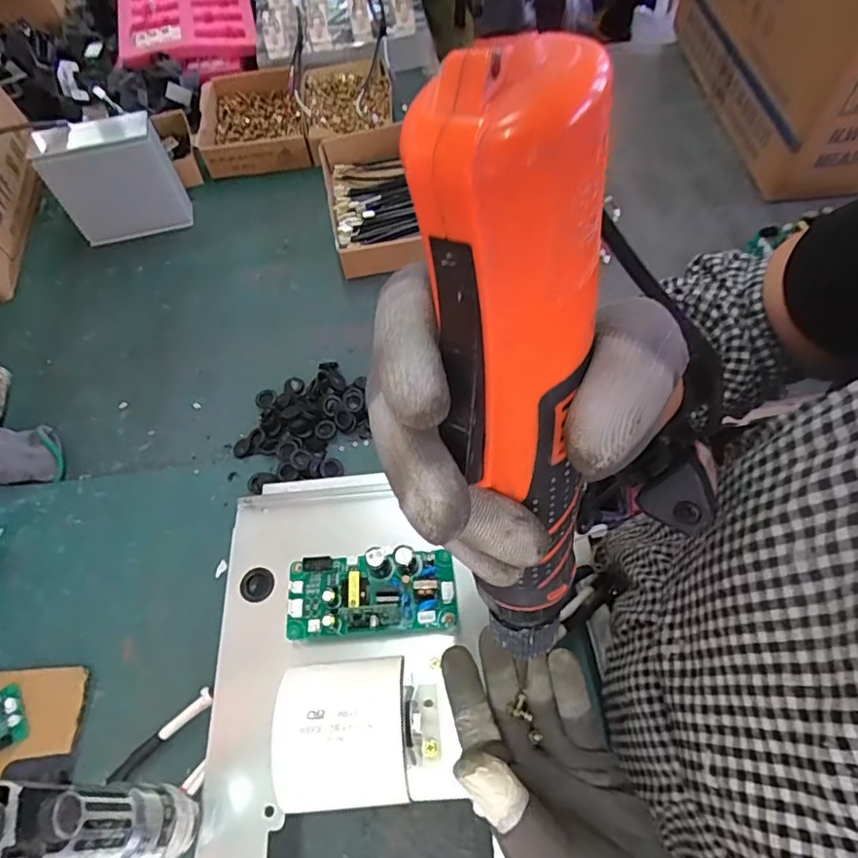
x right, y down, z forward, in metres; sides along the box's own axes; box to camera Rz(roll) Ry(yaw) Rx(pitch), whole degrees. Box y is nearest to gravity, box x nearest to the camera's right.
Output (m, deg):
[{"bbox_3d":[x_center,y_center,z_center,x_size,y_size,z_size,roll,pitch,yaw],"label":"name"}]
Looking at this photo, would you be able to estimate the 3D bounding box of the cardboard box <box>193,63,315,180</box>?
[{"bbox_3d":[-0.304,-0.532,0.940,0.172,0.068,0.225,-12,60,-3],"label":"cardboard box"}]

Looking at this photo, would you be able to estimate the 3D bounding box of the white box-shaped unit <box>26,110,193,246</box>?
[{"bbox_3d":[-0.457,-0.364,0.802,0.167,0.153,0.064,-15,60,-5],"label":"white box-shaped unit"}]

